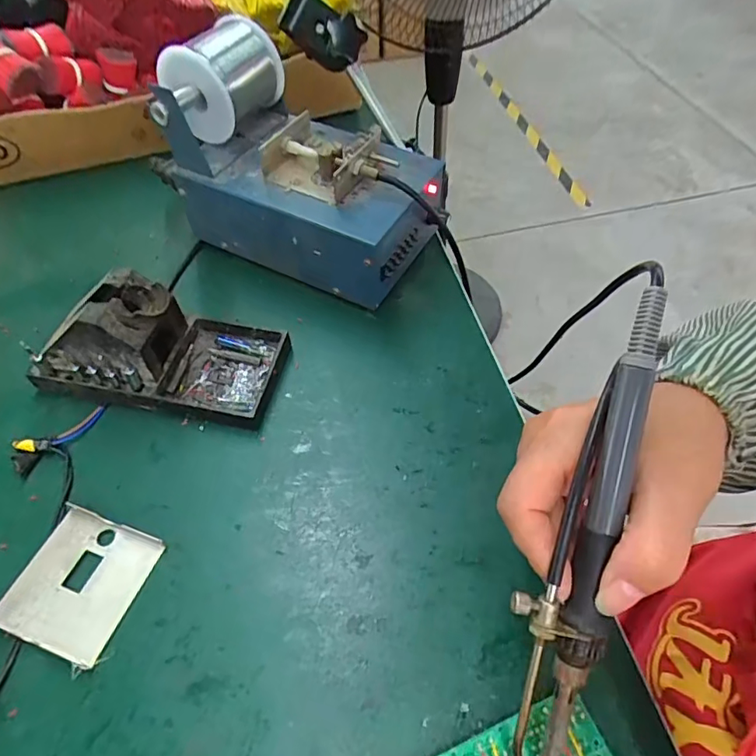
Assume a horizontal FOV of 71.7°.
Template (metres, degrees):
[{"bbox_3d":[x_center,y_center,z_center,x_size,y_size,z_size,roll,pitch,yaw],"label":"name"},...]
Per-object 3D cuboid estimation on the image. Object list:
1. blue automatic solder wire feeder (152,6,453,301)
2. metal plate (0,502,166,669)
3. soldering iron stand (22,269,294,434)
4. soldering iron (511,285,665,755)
[{"bbox_3d":[-0.060,-0.166,0.410,0.207,0.127,0.115,25,58,17],"label":"blue automatic solder wire feeder"},{"bbox_3d":[-0.164,0.111,0.289,0.065,0.009,0.068,16,56,11],"label":"metal plate"},{"bbox_3d":[-0.151,-0.028,0.353,0.161,0.071,0.078,9,54,6],"label":"soldering iron stand"},{"bbox_3d":[0.079,0.065,0.209,0.033,0.023,0.201,13,93,9],"label":"soldering iron"}]

